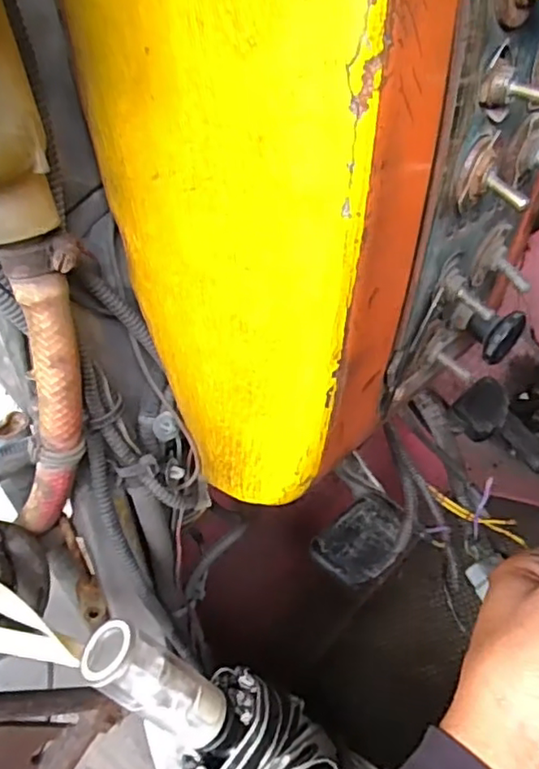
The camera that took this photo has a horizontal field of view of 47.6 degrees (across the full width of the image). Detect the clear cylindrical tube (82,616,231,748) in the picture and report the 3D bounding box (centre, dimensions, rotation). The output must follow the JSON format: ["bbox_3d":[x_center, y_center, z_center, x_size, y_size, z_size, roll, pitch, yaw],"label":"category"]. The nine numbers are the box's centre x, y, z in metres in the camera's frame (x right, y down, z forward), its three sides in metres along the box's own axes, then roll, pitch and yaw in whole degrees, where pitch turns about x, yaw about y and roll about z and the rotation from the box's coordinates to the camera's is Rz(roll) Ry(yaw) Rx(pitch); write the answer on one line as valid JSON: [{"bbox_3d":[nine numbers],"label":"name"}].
[{"bbox_3d":[-0.052,0.149,0.300,0.024,0.081,0.028,-33,26,21],"label":"clear cylindrical tube"}]

